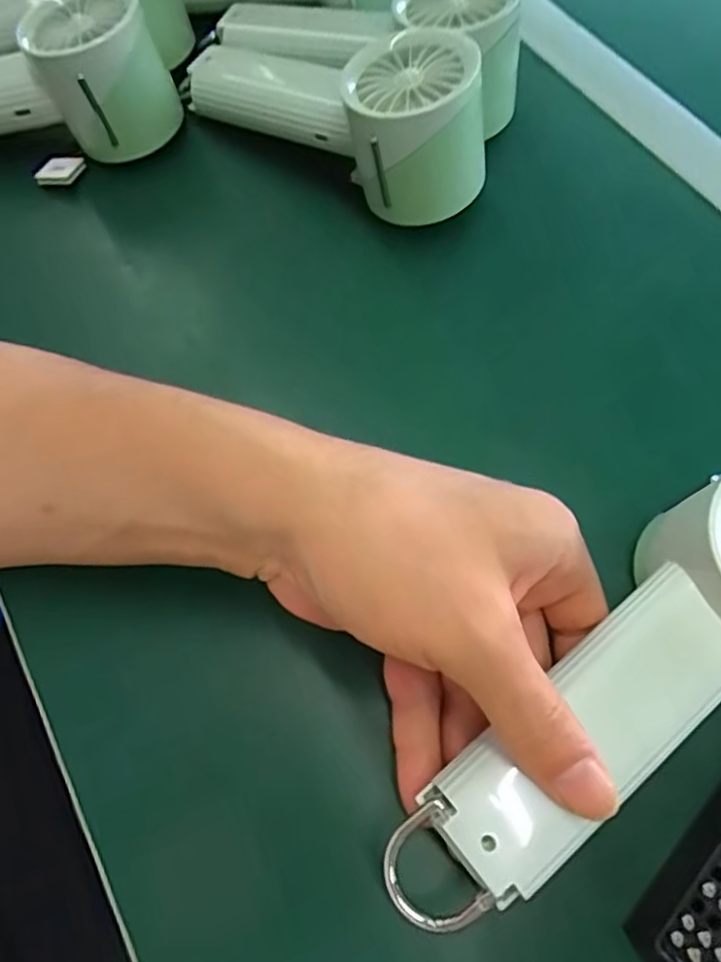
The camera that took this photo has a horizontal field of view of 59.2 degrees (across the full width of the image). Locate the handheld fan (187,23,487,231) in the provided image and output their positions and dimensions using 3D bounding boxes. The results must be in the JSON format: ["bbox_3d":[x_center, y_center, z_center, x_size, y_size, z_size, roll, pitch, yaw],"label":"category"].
[{"bbox_3d":[-0.014,-0.190,0.328,0.069,0.069,0.171,-43,59,-16],"label":"handheld fan"}]

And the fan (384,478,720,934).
[{"bbox_3d":[0.087,0.065,0.204,0.191,0.039,0.062,-39,70,-7],"label":"fan"}]

